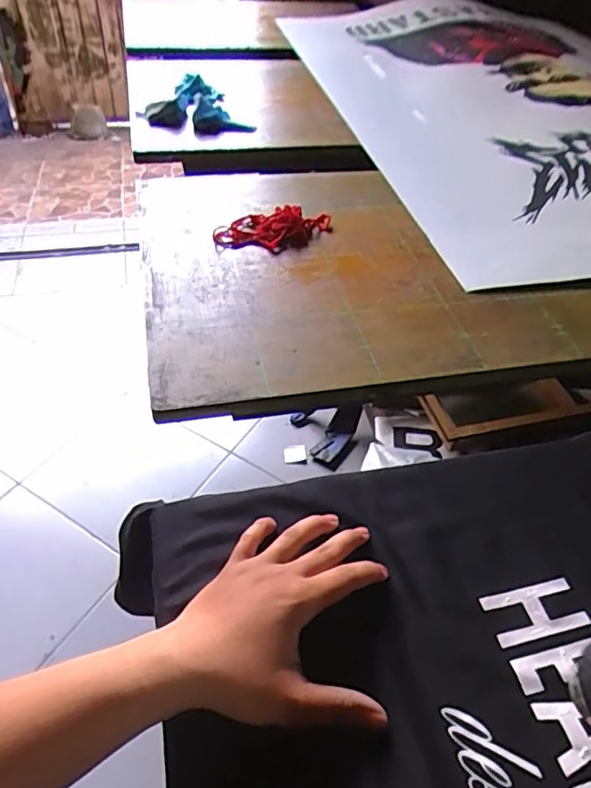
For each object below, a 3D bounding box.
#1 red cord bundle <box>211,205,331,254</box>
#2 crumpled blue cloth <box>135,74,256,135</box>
[{"bbox_3d":[-0.024,-0.188,0.608,0.132,0.025,0.061,-2,48,-4],"label":"red cord bundle"},{"bbox_3d":[-0.152,-0.449,0.846,0.164,0.061,0.121,1,48,-2],"label":"crumpled blue cloth"}]

